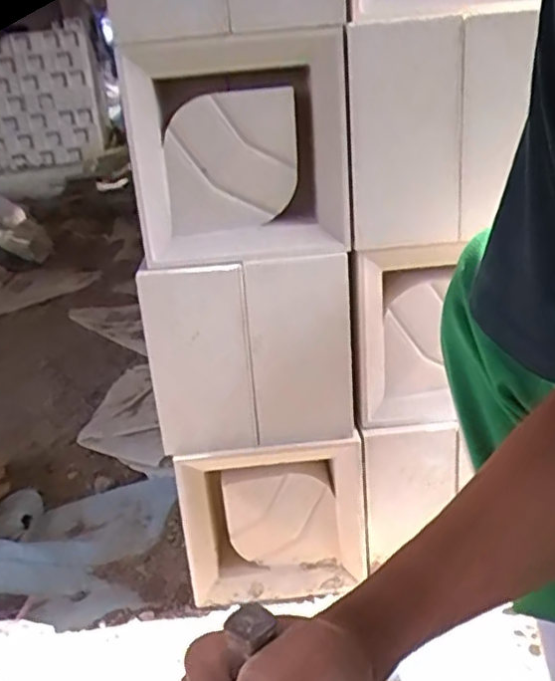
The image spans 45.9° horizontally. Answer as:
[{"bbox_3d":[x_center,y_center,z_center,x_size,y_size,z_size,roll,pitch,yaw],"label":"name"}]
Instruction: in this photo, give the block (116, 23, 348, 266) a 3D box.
[{"bbox_3d":[-0.040,-0.193,0.656,0.197,0.198,0.113,-8,19,-3],"label":"block"}]

